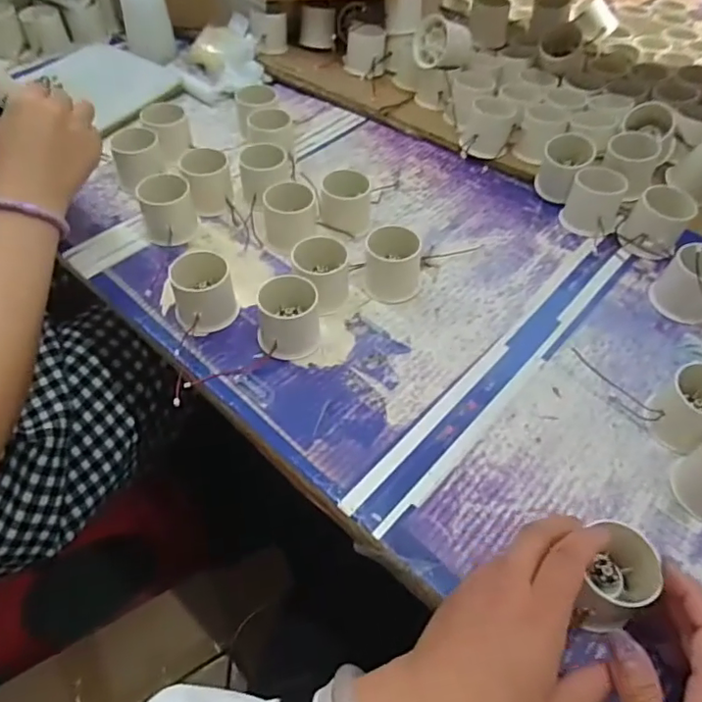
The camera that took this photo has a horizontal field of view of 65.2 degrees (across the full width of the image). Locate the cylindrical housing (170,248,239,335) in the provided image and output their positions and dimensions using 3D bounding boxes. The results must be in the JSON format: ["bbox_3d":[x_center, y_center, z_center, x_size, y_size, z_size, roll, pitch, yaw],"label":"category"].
[{"bbox_3d":[-0.129,-0.050,0.482,0.054,0.056,0.045,-17,55,-15],"label":"cylindrical housing"}]

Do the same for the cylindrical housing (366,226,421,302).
[{"bbox_3d":[0.040,-0.079,0.505,0.050,0.047,0.048,1,52,-1],"label":"cylindrical housing"}]

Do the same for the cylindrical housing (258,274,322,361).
[{"bbox_3d":[-0.054,-0.029,0.470,0.053,0.050,0.056,-5,53,-6],"label":"cylindrical housing"}]

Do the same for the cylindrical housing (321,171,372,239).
[{"bbox_3d":[-0.004,-0.152,0.559,0.050,0.048,0.047,3,52,0],"label":"cylindrical housing"}]

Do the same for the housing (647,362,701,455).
[{"bbox_3d":[0.266,0.042,0.425,0.055,0.051,0.050,-30,59,-23],"label":"housing"}]

